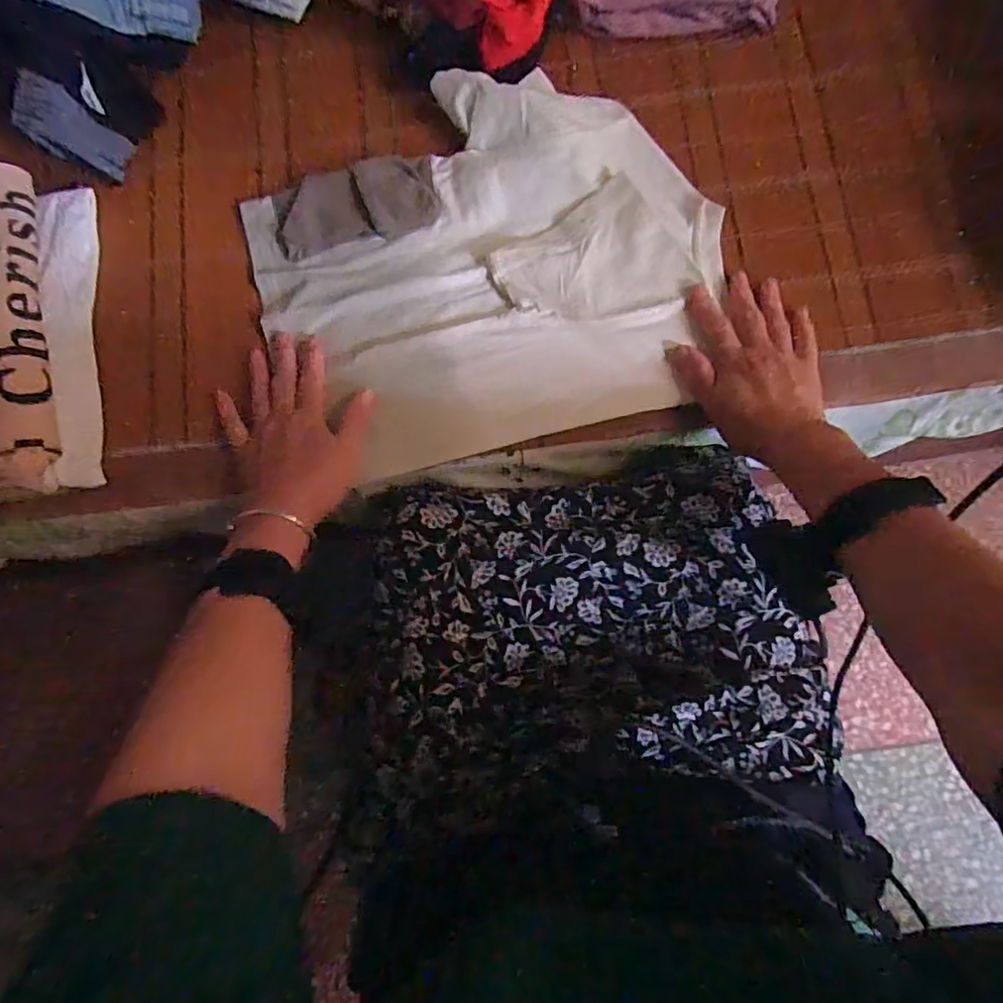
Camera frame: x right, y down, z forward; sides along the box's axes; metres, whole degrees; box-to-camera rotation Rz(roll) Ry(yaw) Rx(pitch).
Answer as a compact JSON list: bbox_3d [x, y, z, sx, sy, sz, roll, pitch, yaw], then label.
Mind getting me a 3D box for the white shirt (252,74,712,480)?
[{"bbox_3d":[-0.011,-0.203,0.498,0.392,0.037,0.314,-15,79,-2],"label":"white shirt"}]

